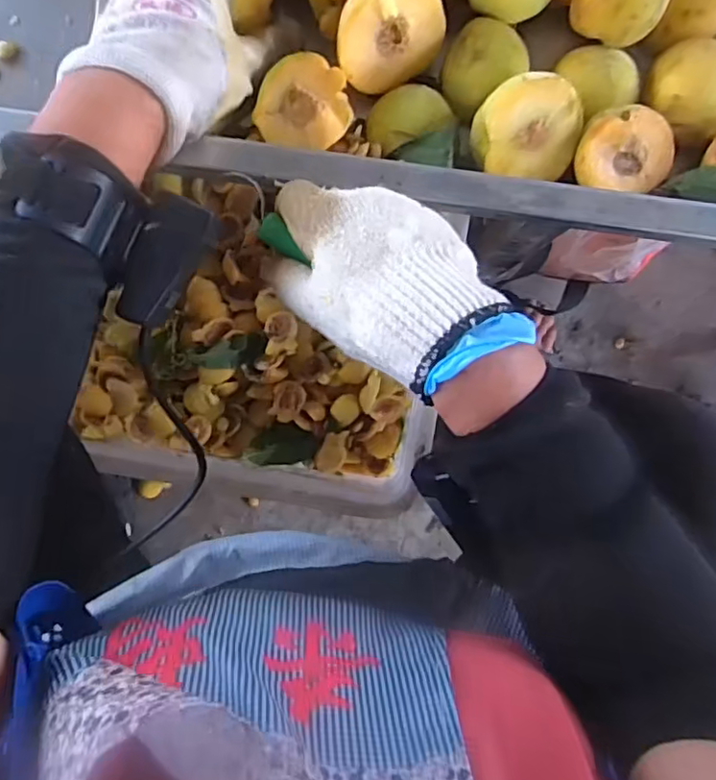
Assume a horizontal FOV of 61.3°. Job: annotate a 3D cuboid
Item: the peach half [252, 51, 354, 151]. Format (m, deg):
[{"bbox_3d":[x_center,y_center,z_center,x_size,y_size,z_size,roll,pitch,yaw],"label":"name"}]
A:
[{"bbox_3d":[-0.033,-0.175,0.373,0.057,0.028,0.050,14,87,0],"label":"peach half"}]

